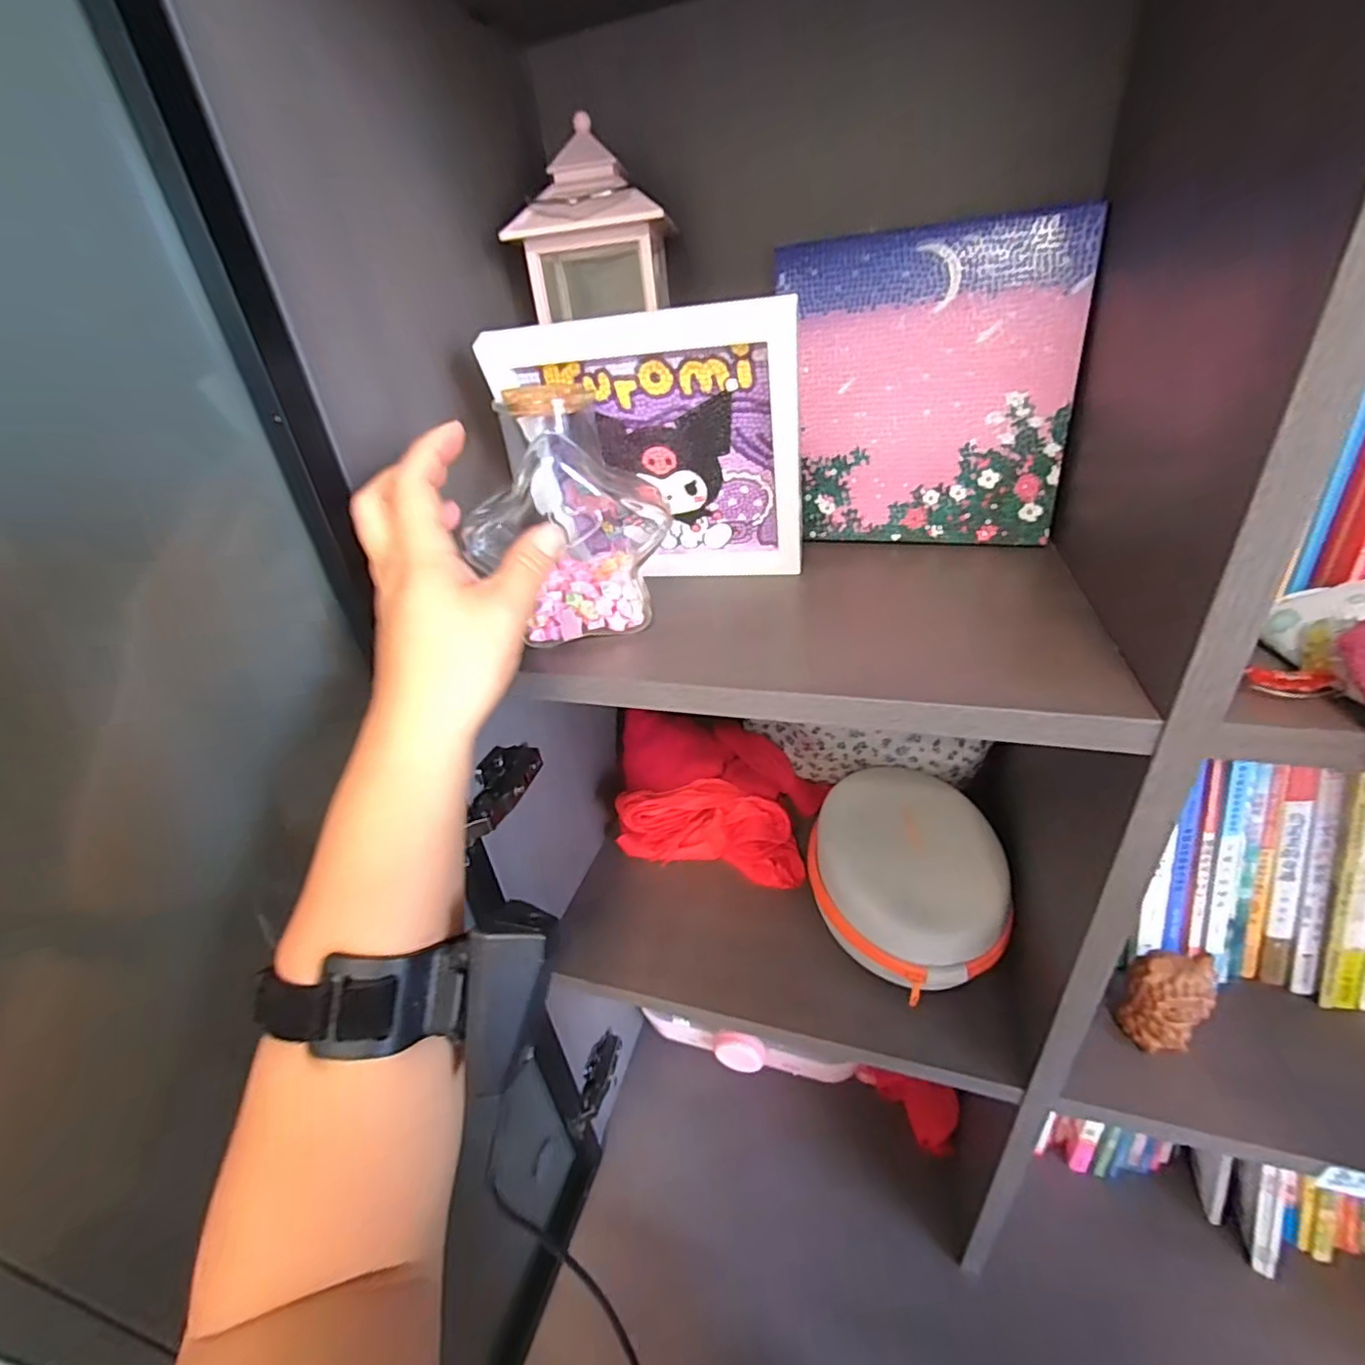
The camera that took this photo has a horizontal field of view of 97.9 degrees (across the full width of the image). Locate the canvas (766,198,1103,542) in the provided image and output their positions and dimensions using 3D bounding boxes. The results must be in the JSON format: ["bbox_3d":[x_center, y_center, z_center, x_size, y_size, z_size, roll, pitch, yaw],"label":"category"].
[{"bbox_3d":[0.166,-0.199,0.411,0.182,0.196,0.004,6,20,20],"label":"canvas"}]

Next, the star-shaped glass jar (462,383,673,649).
[{"bbox_3d":[-0.067,-0.100,0.350,0.102,0.131,0.071,-3,31,7],"label":"star-shaped glass jar"}]

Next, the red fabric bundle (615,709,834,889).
[{"bbox_3d":[0.034,0.109,0.591,0.203,0.099,0.130,1,32,14],"label":"red fabric bundle"}]

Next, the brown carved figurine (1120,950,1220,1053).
[{"bbox_3d":[0.321,0.209,0.394,0.038,0.066,0.037,-5,31,3],"label":"brown carved figurine"}]

